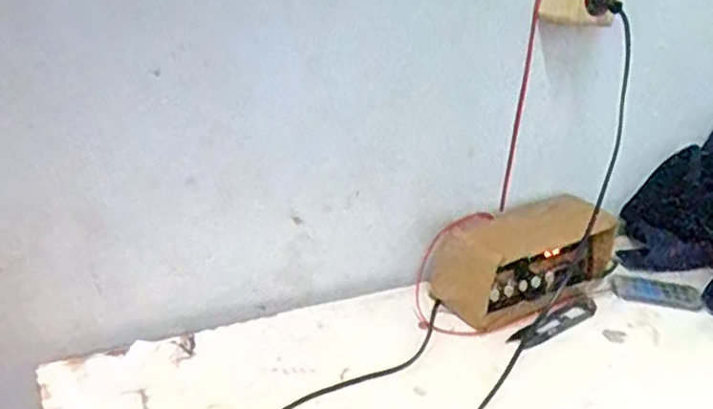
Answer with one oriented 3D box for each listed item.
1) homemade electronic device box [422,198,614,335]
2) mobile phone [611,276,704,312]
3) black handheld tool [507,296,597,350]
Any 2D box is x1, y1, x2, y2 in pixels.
[{"bbox_3d":[0.174,0.052,0.705,0.192,0.081,0.081,-11,30,-29],"label":"homemade electronic device box"},{"bbox_3d":[0.308,0.090,0.730,0.090,0.011,0.042,7,26,6],"label":"mobile phone"},{"bbox_3d":[0.188,0.112,0.671,0.123,0.017,0.021,-16,32,-36],"label":"black handheld tool"}]

